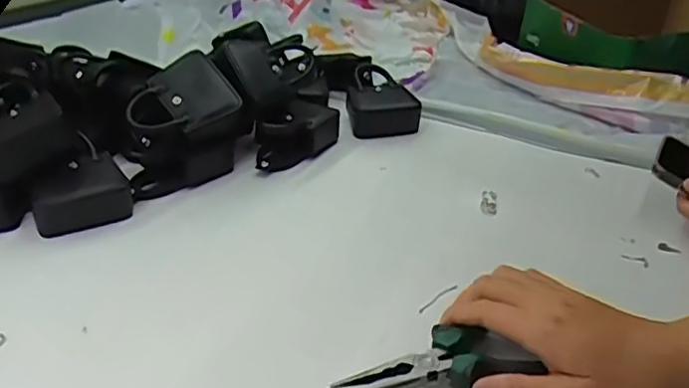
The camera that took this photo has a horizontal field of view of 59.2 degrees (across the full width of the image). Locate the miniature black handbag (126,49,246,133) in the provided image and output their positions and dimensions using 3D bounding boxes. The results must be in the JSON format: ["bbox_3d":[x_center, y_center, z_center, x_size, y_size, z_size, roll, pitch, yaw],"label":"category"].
[{"bbox_3d":[-0.151,-0.084,0.560,0.093,0.030,0.071,-34,80,-18],"label":"miniature black handbag"}]

